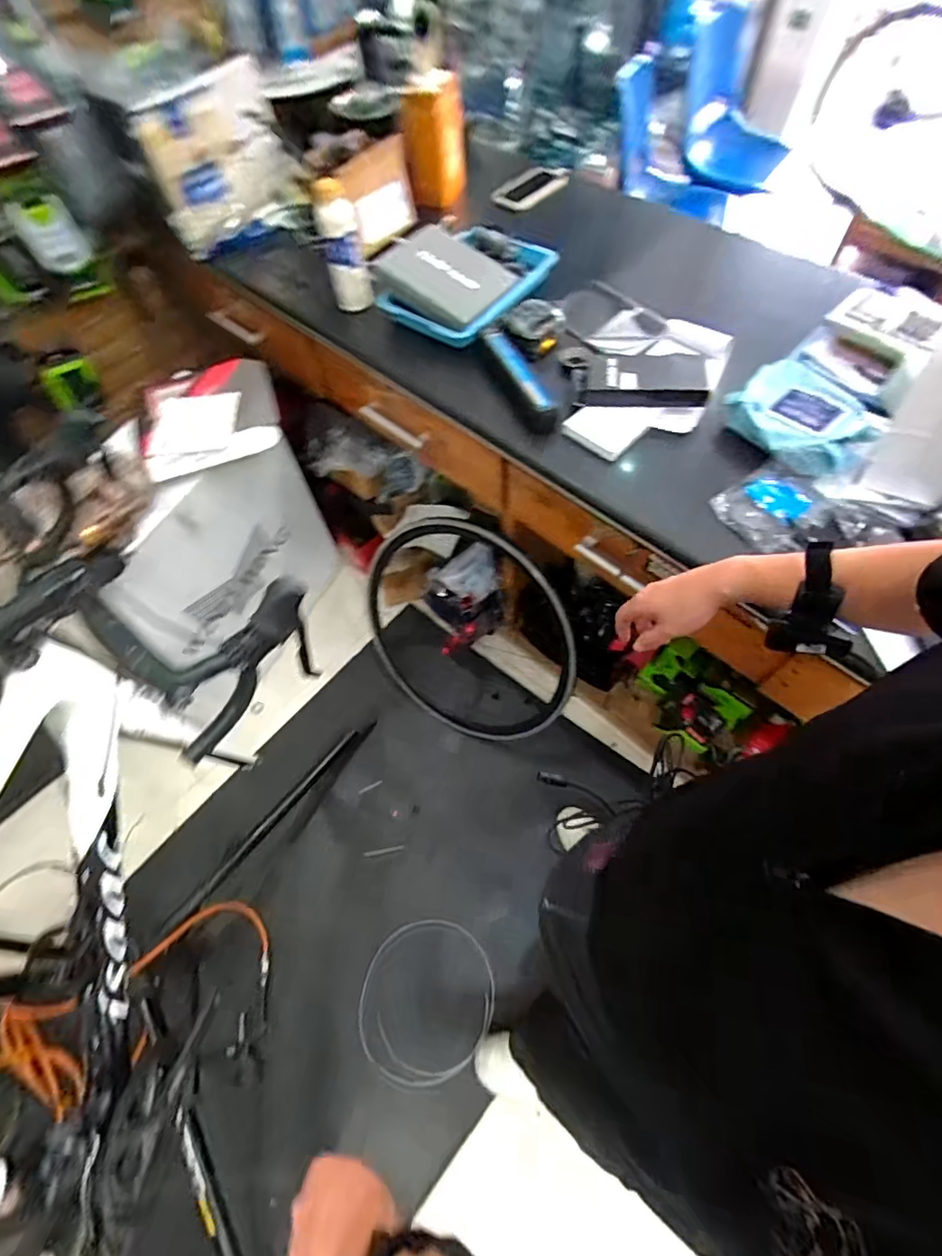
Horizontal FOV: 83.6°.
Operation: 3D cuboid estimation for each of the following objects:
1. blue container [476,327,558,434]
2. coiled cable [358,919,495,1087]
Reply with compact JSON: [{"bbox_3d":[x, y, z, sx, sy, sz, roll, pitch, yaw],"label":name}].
[{"bbox_3d":[0.073,-0.439,0.918,0.065,0.055,0.244,-22,63,-7],"label":"blue container"},{"bbox_3d":[-0.103,0.868,1.237,0.309,0.031,0.318,-2,62,3],"label":"coiled cable"}]

